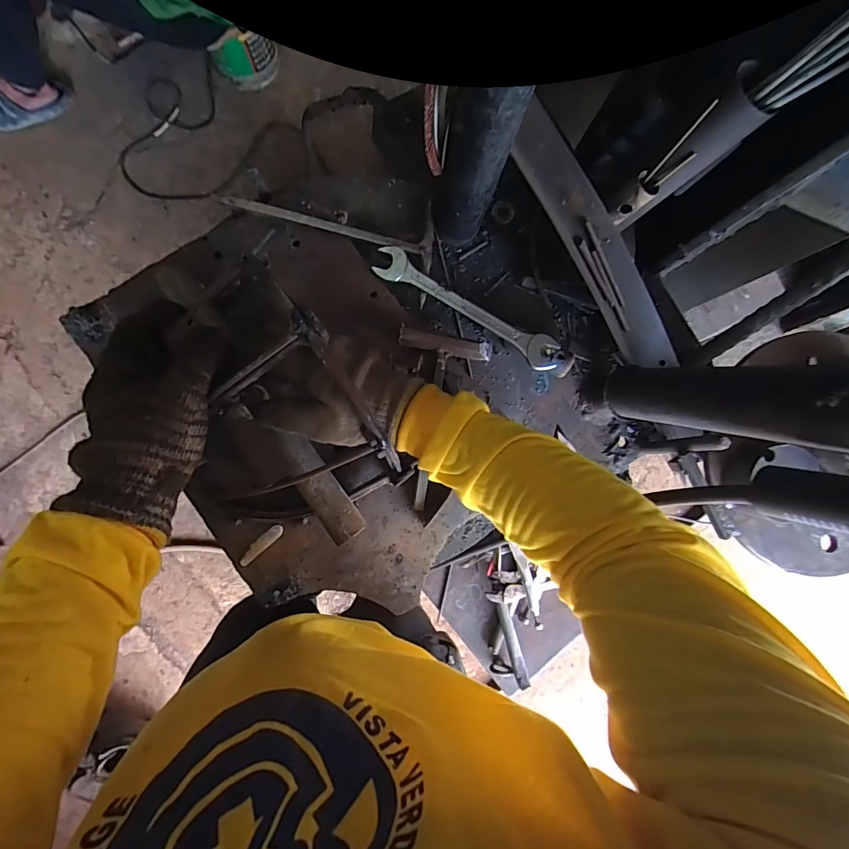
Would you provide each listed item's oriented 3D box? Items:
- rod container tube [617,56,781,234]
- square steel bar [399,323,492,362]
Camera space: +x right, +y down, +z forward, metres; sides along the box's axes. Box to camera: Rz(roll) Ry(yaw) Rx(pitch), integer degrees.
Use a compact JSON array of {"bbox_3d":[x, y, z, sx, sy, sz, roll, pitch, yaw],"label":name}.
[{"bbox_3d":[0.233,-0.233,0.381,0.043,0.132,0.044,45,59,0],"label":"rod container tube"},{"bbox_3d":[0.021,-0.081,0.428,0.092,0.020,0.018,10,87,-3],"label":"square steel bar"}]

